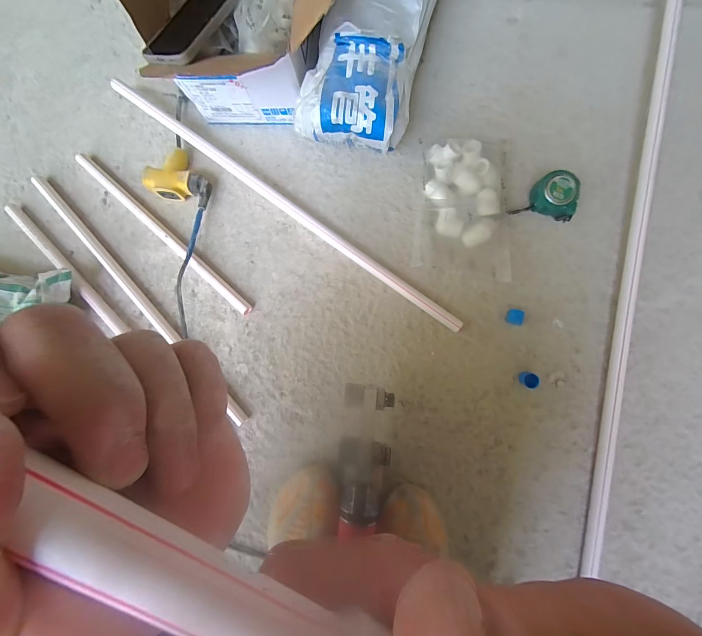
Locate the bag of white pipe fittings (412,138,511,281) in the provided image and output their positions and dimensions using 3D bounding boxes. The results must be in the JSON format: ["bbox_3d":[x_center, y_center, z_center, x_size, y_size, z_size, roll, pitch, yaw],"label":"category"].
[{"bbox_3d":[0.183,-0.180,0.506,0.149,0.037,0.229,6,88,6],"label":"bag of white pipe fittings"}]

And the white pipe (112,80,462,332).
[{"bbox_3d":[-0.127,-0.202,0.550,0.744,0.029,0.024,37,91,6],"label":"white pipe"}]

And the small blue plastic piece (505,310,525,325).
[{"bbox_3d":[0.257,-0.002,0.496,0.020,0.018,0.024,17,89,6],"label":"small blue plastic piece"}]

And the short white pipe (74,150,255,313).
[{"bbox_3d":[-0.348,-0.157,0.580,0.451,0.020,0.018,41,92,6],"label":"short white pipe"}]

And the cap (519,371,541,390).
[{"bbox_3d":[0.271,0.095,0.484,0.024,0.022,0.023,0,87,5],"label":"cap"}]

